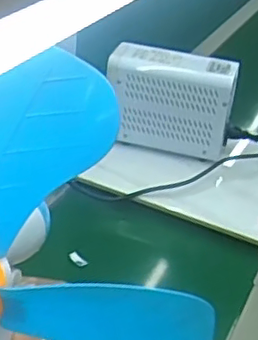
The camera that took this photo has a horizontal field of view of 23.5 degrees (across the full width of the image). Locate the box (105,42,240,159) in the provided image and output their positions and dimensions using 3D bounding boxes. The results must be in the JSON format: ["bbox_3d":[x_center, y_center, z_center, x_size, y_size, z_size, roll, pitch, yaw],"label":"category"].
[{"bbox_3d":[0.064,-0.101,0.977,0.194,0.156,0.068,13,34,10],"label":"box"}]

